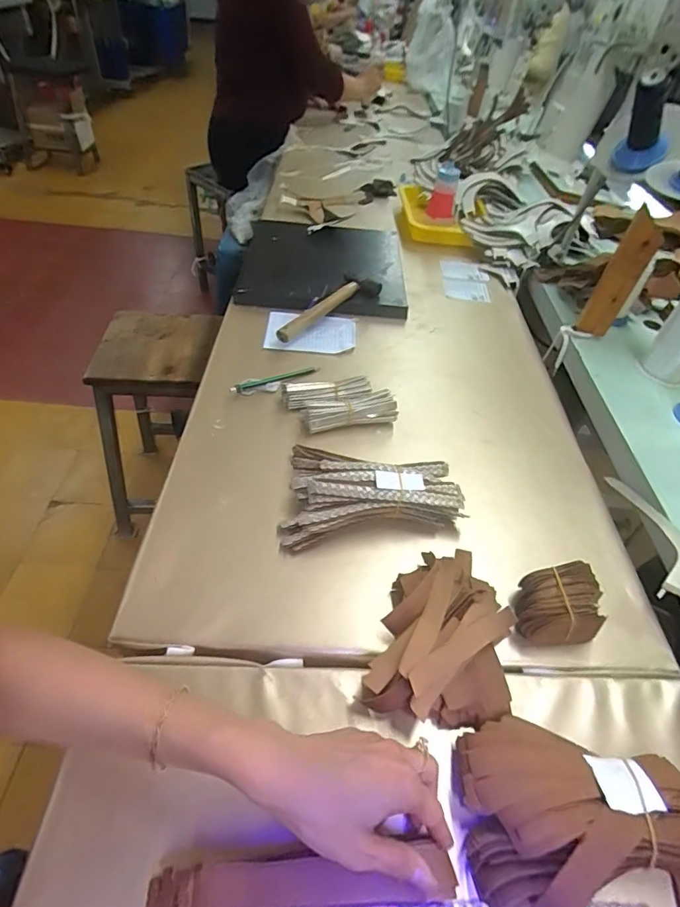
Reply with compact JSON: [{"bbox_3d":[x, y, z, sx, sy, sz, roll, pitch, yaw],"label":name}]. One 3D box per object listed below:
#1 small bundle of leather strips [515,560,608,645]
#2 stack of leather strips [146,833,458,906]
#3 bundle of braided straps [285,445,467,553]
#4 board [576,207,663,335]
[{"bbox_3d":[0.204,0.144,0.448,0.072,0.055,0.062,-3,46,-9],"label":"small bundle of leather strips"},{"bbox_3d":[-0.024,0.275,0.303,0.193,0.028,0.033,0,48,-4],"label":"stack of leather strips"},{"bbox_3d":[0.038,0.050,0.524,0.194,0.055,0.123,5,45,-1],"label":"bundle of braided straps"},{"bbox_3d":[0.416,-0.255,0.709,0.052,0.193,0.024,33,52,21],"label":"board"}]

